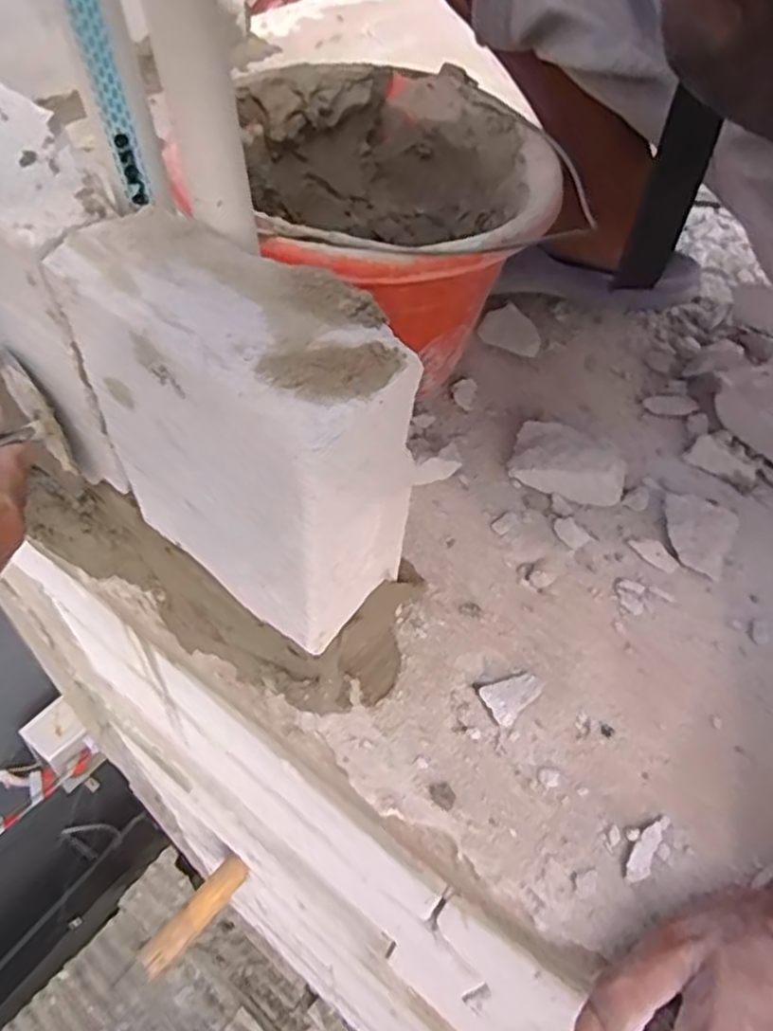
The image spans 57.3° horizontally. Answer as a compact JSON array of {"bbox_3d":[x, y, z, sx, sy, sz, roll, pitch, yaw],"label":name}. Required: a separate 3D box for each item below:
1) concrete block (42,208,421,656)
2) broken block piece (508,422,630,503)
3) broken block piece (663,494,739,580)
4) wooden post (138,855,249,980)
[{"bbox_3d":[-0.064,-0.035,0.336,0.146,0.167,0.070,35,58,20],"label":"concrete block"},{"bbox_3d":[0.124,-0.038,0.477,0.076,0.038,0.050,20,54,11],"label":"broken block piece"},{"bbox_3d":[0.207,0.009,0.470,0.047,0.012,0.059,24,55,13],"label":"broken block piece"},{"bbox_3d":[-0.391,0.817,1.453,0.061,0.045,0.259,38,71,22],"label":"wooden post"}]

